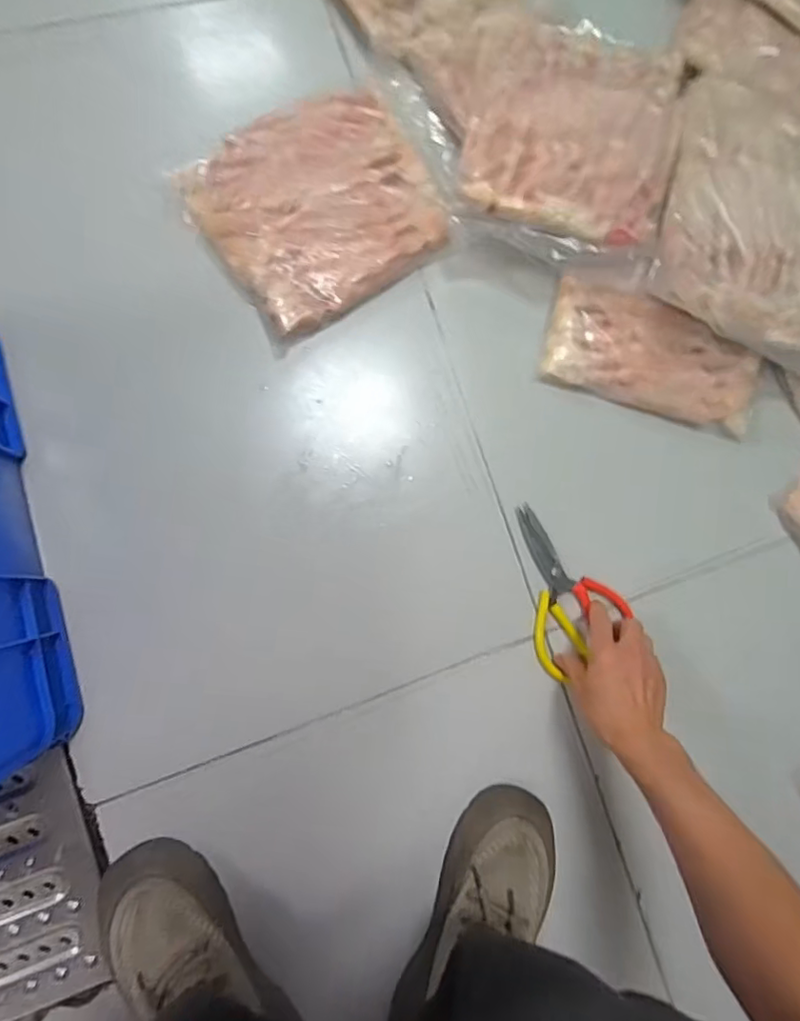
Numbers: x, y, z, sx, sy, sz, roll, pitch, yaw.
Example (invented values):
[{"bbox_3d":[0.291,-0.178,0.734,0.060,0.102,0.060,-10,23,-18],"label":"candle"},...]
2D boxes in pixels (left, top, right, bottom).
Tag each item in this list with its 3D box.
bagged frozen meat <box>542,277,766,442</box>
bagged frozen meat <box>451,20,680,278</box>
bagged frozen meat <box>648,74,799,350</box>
[{"bbox_3d":[0.299,-0.178,0.639,0.257,0.038,0.123,14,83,-6],"label":"bagged frozen meat"},{"bbox_3d":[0.188,-0.409,0.609,0.227,0.057,0.270,14,83,-6],"label":"bagged frozen meat"},{"bbox_3d":[0.411,-0.349,0.625,0.231,0.059,0.346,14,83,-6],"label":"bagged frozen meat"}]

